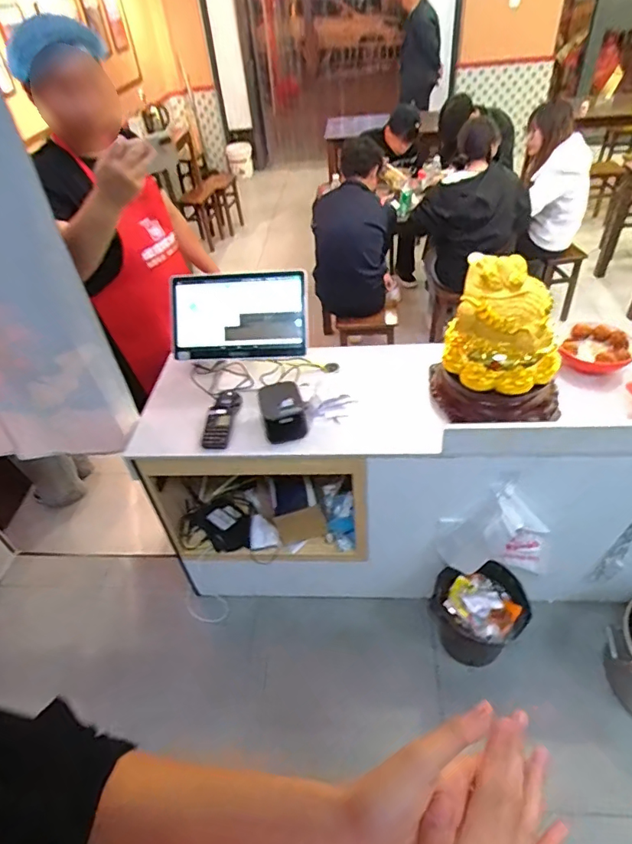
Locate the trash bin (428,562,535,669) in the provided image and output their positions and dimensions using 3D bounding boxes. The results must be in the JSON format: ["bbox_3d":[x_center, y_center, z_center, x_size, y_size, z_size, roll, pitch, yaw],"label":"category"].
[{"bbox_3d":[0.478,0.595,1.506,0.251,0.293,0.226,14,42,17],"label":"trash bin"}]

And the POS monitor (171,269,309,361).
[{"bbox_3d":[-0.210,-0.289,1.371,0.372,0.239,0.063,-2,14,1],"label":"POS monitor"}]

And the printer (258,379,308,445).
[{"bbox_3d":[-0.089,-0.031,1.317,0.108,0.128,0.142,-9,40,-9],"label":"printer"}]

